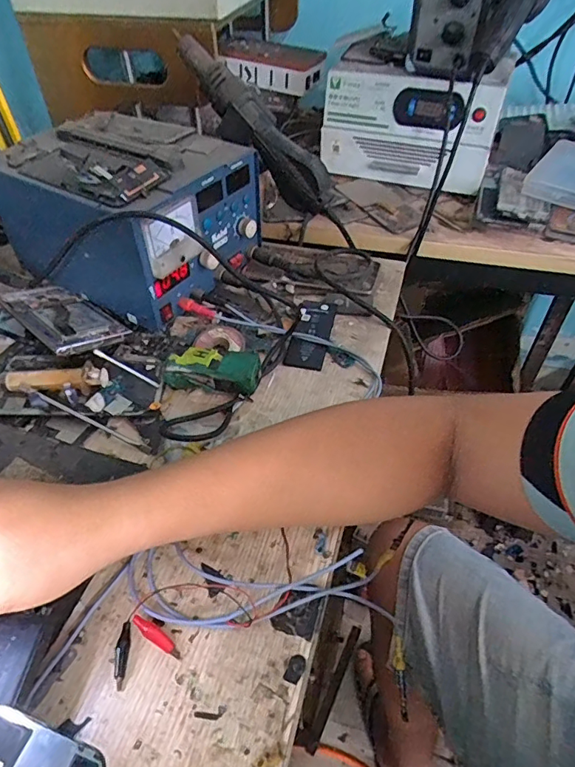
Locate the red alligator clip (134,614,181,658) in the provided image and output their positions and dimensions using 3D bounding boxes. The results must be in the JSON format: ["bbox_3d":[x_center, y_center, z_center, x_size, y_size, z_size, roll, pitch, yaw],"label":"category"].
[{"bbox_3d":[-0.084,0.162,0.312,0.038,0.005,0.009,26,52,23],"label":"red alligator clip"}]

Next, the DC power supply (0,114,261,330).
[{"bbox_3d":[-0.168,-0.191,0.534,0.239,0.141,0.189,21,51,19],"label":"DC power supply"}]

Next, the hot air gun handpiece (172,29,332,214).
[{"bbox_3d":[-0.041,-0.289,0.539,0.235,0.066,0.034,48,55,-8],"label":"hot air gun handpiece"}]

